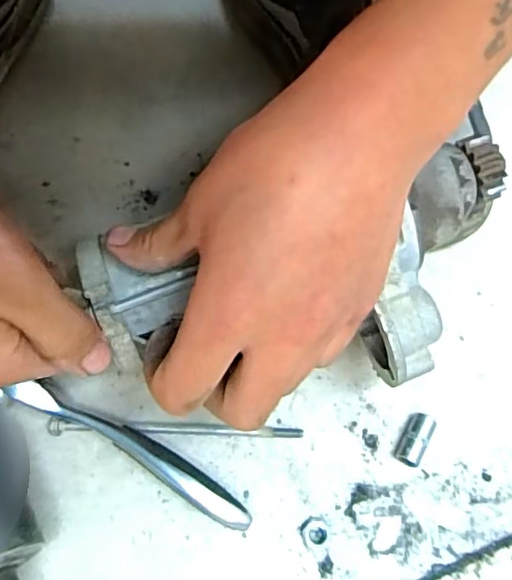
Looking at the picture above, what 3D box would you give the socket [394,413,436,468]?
[{"bbox_3d":[0.080,0.075,0.293,0.012,0.011,0.026,30,68,11],"label":"socket"}]

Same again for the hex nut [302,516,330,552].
[{"bbox_3d":[0.028,0.116,0.276,0.014,0.004,0.014,38,69,14],"label":"hex nut"}]

